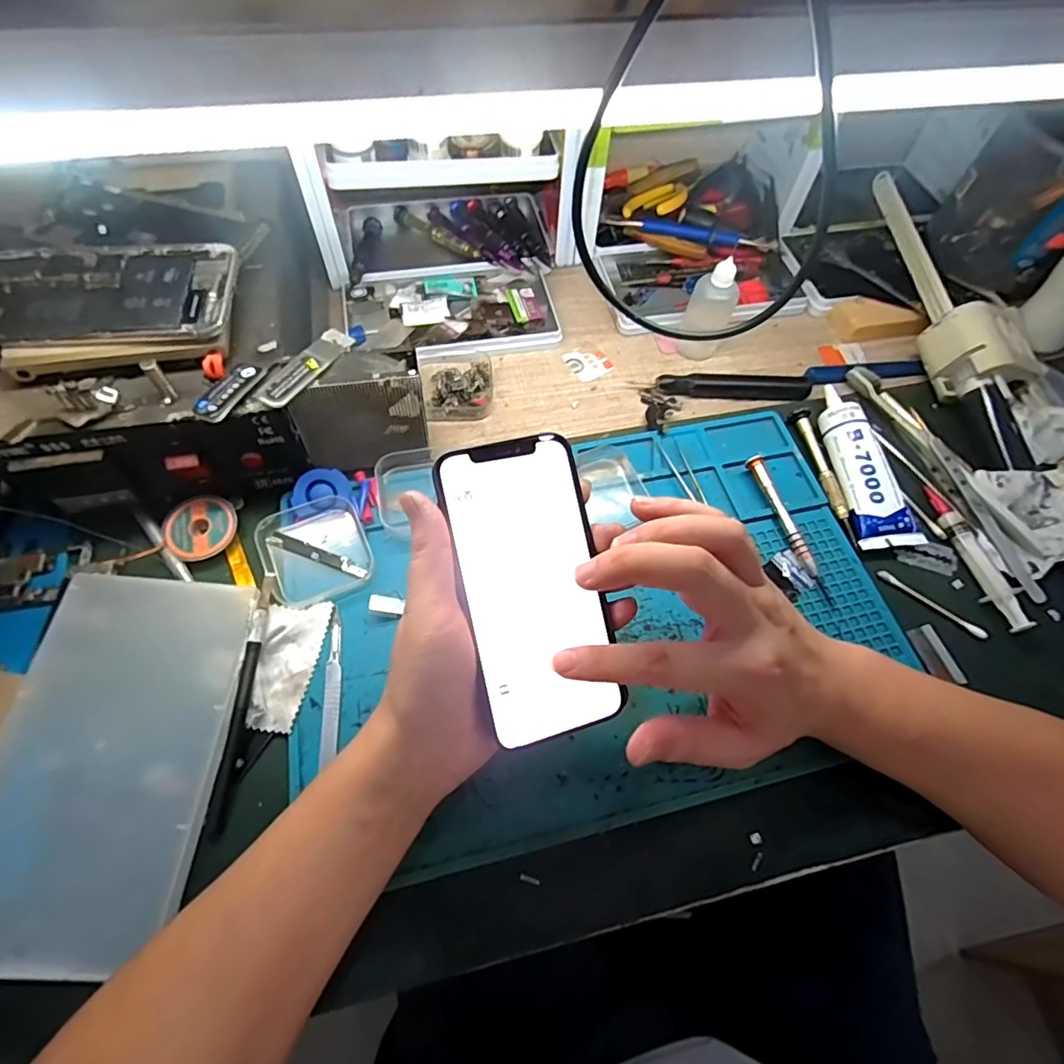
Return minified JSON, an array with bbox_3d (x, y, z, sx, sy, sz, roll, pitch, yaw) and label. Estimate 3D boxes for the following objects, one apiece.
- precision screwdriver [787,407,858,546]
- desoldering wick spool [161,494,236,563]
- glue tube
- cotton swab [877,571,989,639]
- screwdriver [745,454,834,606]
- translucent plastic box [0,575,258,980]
[{"bbox_3d":[0.216,-0.044,0.406,0.011,0.013,0.112,-5,61,-6],"label":"precision screwdriver"},{"bbox_3d":[-0.216,-0.003,0.360,0.042,0.010,0.043,1,61,-3],"label":"desoldering wick spool"},{"bbox_3d":[0.244,-0.052,0.403,0.042,0.028,0.129,-3,61,-5],"label":"glue tube"},{"bbox_3d":[0.265,0.047,0.365,0.071,0.004,0.006,36,65,16],"label":"cotton swab"},{"bbox_3d":[0.180,-0.005,0.383,0.012,0.014,0.112,-14,63,-11],"label":"screwdriver"},{"bbox_3d":[-0.218,0.112,0.287,0.103,0.019,0.183,4,61,-1],"label":"translucent plastic box"}]

